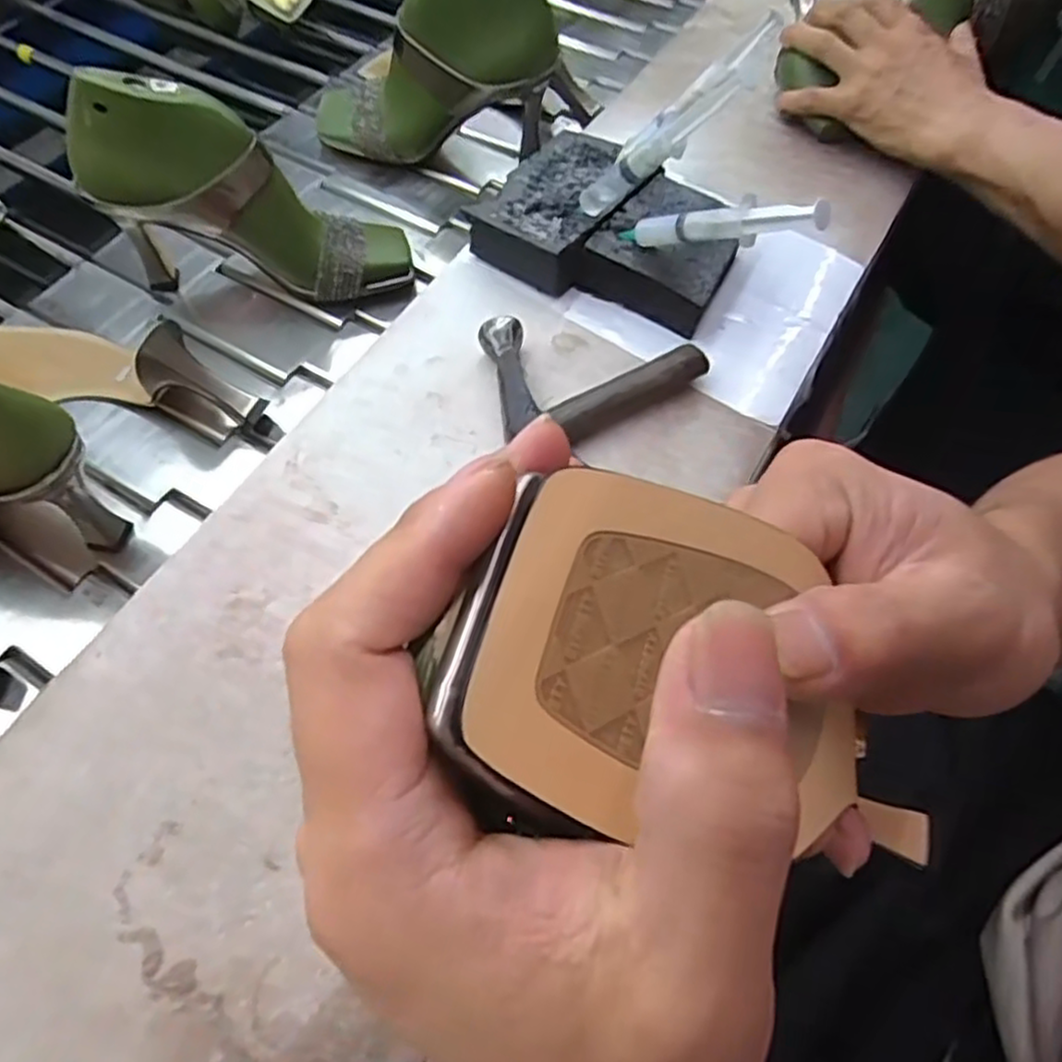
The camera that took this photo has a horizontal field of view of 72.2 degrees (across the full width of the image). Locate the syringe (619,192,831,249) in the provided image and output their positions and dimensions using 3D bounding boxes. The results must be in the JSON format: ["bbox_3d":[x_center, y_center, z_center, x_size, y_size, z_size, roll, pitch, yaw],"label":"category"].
[{"bbox_3d":[0.107,-0.179,0.428,0.138,0.023,0.013,17,55,46],"label":"syringe"}]

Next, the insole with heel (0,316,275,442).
[{"bbox_3d":[-0.300,-0.126,0.503,0.247,0.061,0.064,13,60,7],"label":"insole with heel"}]

